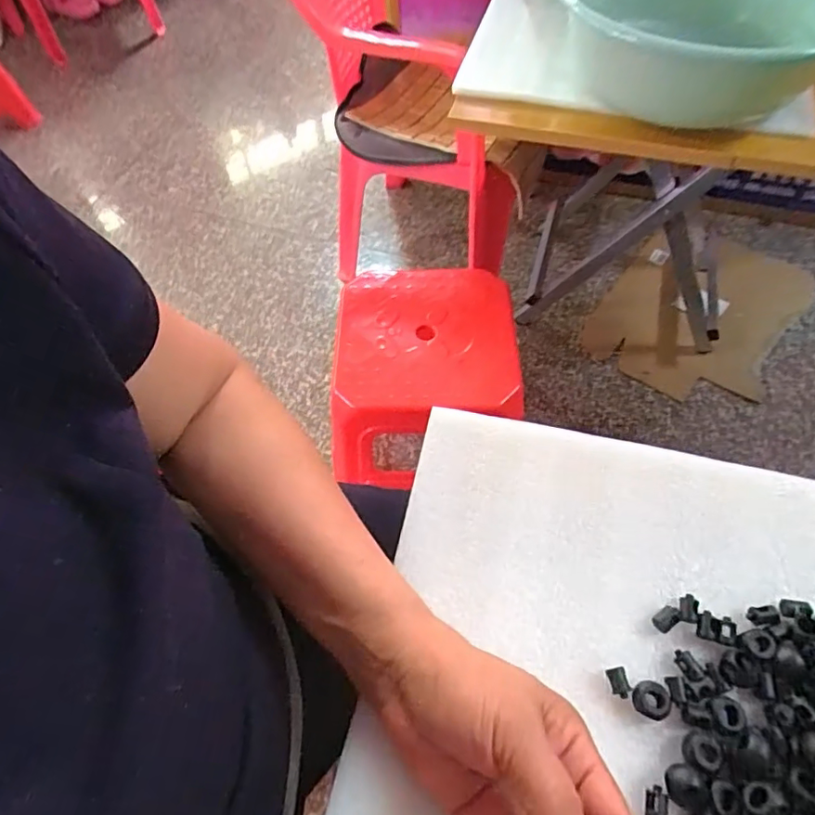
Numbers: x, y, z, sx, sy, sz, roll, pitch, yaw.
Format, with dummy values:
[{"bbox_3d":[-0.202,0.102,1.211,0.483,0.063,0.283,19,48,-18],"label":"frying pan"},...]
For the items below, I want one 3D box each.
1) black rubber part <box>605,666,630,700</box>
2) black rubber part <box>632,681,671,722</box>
[{"bbox_3d":[0.111,0.145,0.280,0.009,0.008,0.014,-10,59,-4],"label":"black rubber part"},{"bbox_3d":[0.126,0.151,0.273,0.016,0.008,0.018,-14,59,-6],"label":"black rubber part"}]

